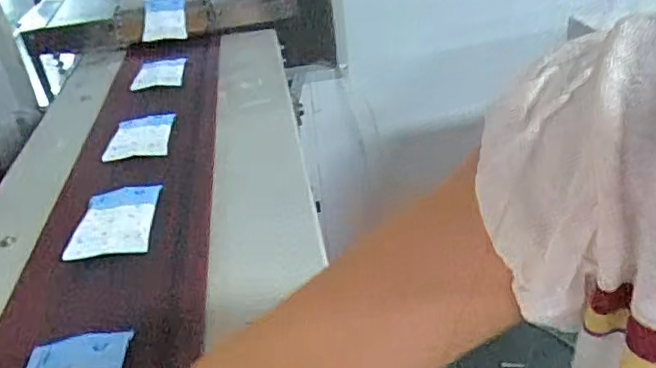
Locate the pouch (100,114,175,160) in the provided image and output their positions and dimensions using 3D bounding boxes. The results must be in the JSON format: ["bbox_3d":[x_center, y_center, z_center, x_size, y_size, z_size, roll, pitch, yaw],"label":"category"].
[{"bbox_3d":[-0.278,-0.070,0.856,0.090,0.017,0.110,-7,33,-2],"label":"pouch"}]

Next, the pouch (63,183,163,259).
[{"bbox_3d":[-0.247,0.039,0.675,0.089,0.009,0.130,-6,33,0],"label":"pouch"}]

